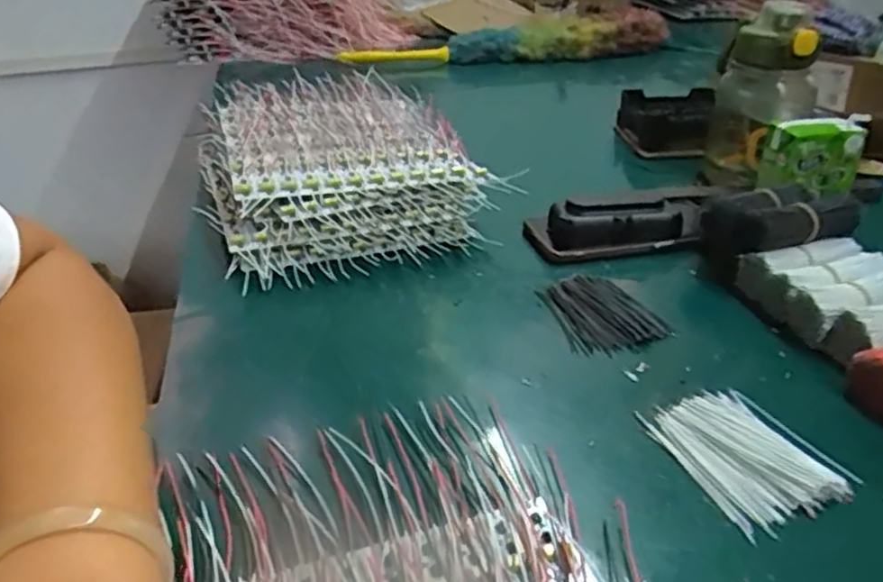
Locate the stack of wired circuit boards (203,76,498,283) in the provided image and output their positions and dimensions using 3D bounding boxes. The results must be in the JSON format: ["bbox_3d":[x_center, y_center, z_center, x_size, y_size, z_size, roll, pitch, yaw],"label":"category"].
[{"bbox_3d":[-0.103,-0.127,0.669,0.240,0.071,0.343,-11,33,-16],"label":"stack of wired circuit boards"}]

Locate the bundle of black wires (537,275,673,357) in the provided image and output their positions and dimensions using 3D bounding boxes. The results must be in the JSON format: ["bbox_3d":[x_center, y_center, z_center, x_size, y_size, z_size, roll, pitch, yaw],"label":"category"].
[{"bbox_3d":[0.113,0.013,0.484,0.063,0.011,0.086,-10,33,-15],"label":"bundle of black wires"}]

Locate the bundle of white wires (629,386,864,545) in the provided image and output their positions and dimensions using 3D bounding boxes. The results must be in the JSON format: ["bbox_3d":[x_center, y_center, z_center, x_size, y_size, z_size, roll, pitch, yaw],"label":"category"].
[{"bbox_3d":[0.157,0.083,0.361,0.071,0.008,0.091,-13,34,-20],"label":"bundle of white wires"}]

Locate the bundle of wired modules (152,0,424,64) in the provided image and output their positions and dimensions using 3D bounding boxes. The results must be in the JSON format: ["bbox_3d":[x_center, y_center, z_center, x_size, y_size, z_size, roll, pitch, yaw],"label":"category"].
[{"bbox_3d":[-0.274,-0.511,1.211,0.459,0.176,0.183,-5,32,-5],"label":"bundle of wired modules"}]

